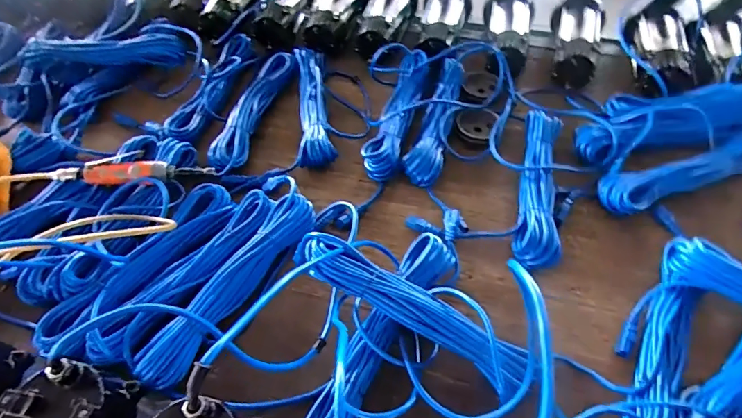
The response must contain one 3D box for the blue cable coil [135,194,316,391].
[{"bbox_3d":[-0.208,0.110,0.687,0.070,0.045,0.350,26,58,20],"label":"blue cable coil"}]

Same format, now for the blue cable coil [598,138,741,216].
[{"bbox_3d":[0.567,-0.070,0.794,0.343,0.037,0.081,-15,54,-9],"label":"blue cable coil"}]

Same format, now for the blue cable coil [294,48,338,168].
[{"bbox_3d":[-0.122,-0.218,0.947,0.074,0.050,0.343,-7,53,-3],"label":"blue cable coil"}]

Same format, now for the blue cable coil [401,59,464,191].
[{"bbox_3d":[0.135,-0.182,0.903,0.070,0.041,0.336,13,55,12],"label":"blue cable coil"}]

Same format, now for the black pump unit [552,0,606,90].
[{"bbox_3d":[0.462,-0.404,1.008,0.116,0.110,0.245,17,56,15],"label":"black pump unit"}]

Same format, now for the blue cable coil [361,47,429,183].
[{"bbox_3d":[0.054,-0.192,0.913,0.070,0.062,0.333,12,54,11],"label":"blue cable coil"}]

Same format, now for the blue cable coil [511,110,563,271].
[{"bbox_3d":[0.298,-0.042,0.800,0.073,0.053,0.339,10,54,10],"label":"blue cable coil"}]

